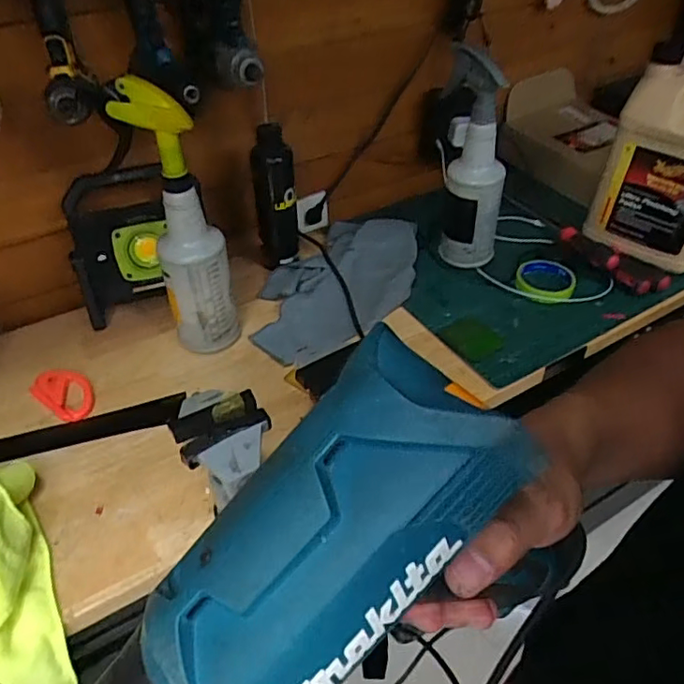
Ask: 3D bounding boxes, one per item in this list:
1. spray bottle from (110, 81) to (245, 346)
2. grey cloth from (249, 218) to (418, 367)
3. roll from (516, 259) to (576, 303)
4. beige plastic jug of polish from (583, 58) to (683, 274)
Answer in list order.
[{"bbox_3d":[-0.187,-0.132,0.687,0.084,0.328,0.075,-25,48,-24],"label":"spray bottle"},{"bbox_3d":[-0.005,-0.094,0.875,0.185,0.042,0.347,26,49,26],"label":"grey cloth"},{"bbox_3d":[0.313,-0.096,0.874,0.085,0.020,0.090,0,43,0],"label":"roll"},{"bbox_3d":[0.484,-0.259,0.835,0.173,0.260,0.110,26,49,26],"label":"beige plastic jug of polish"}]

